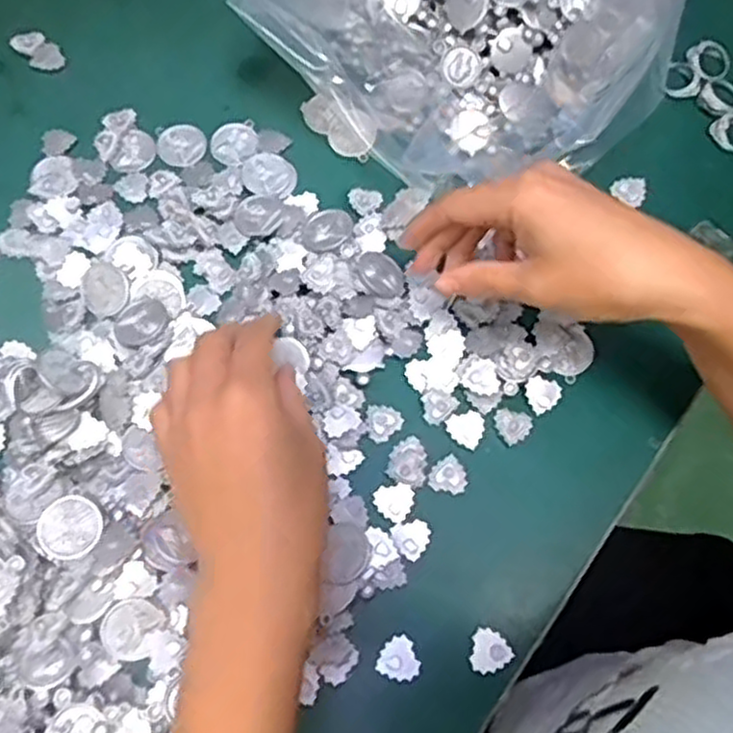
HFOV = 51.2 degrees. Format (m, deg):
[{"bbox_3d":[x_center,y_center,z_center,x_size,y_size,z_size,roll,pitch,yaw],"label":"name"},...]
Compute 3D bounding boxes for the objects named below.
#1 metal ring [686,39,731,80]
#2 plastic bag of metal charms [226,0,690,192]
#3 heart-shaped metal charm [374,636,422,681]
[{"bbox_3d":[0.219,-0.196,0.488,0.028,0.004,0.026,1,71,-2],"label":"metal ring"},{"bbox_3d":[0.041,-0.233,0.456,0.273,0.086,0.219,29,72,8],"label":"plastic bag of metal charms"},{"bbox_3d":[0.017,0.142,0.370,0.020,0.004,0.019,1,71,-2],"label":"heart-shaped metal charm"}]

